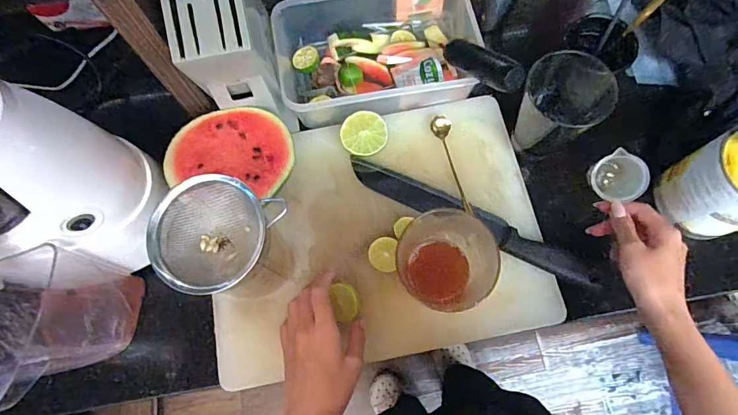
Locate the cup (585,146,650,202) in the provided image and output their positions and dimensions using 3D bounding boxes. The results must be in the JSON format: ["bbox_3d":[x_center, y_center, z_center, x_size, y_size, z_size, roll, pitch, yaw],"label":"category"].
[{"bbox_3d":[0.275,-0.033,0.467,0.053,0.032,0.052,1,92,26],"label":"cup"}]

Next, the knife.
[{"bbox_3d":[0.118,0.014,0.510,0.312,0.016,0.033,27,76,10],"label":"knife"}]

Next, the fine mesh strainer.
[{"bbox_3d":[-0.136,0.023,0.364,0.093,0.038,0.100,-1,73,2],"label":"fine mesh strainer"}]

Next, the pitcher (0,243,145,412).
[{"bbox_3d":[-0.341,0.127,0.431,0.135,0.150,0.135,-9,72,-1],"label":"pitcher"}]

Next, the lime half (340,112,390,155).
[{"bbox_3d":[-0.006,-0.092,0.532,0.056,0.026,0.056,0,92,1],"label":"lime half"}]

